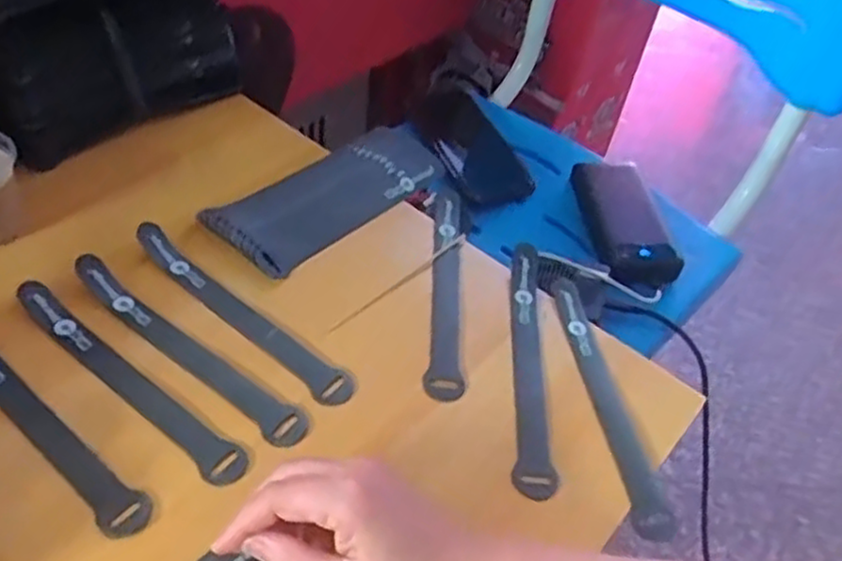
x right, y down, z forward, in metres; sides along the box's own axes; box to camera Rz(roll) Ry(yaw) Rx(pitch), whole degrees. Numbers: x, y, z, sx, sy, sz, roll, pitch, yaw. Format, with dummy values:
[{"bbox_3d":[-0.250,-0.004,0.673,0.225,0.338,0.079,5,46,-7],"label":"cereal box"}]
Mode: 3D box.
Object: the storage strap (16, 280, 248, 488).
[{"bbox_3d":[-0.179,0.057,0.447,0.197,0.013,0.023,33,51,20],"label":"storage strap"}]

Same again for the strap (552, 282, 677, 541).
[{"bbox_3d":[0.118,0.074,0.484,0.027,0.008,0.191,-1,48,-11],"label":"strap"}]

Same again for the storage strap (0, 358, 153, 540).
[{"bbox_3d":[-0.224,0.074,0.425,0.197,0.016,0.024,32,50,25],"label":"storage strap"}]

